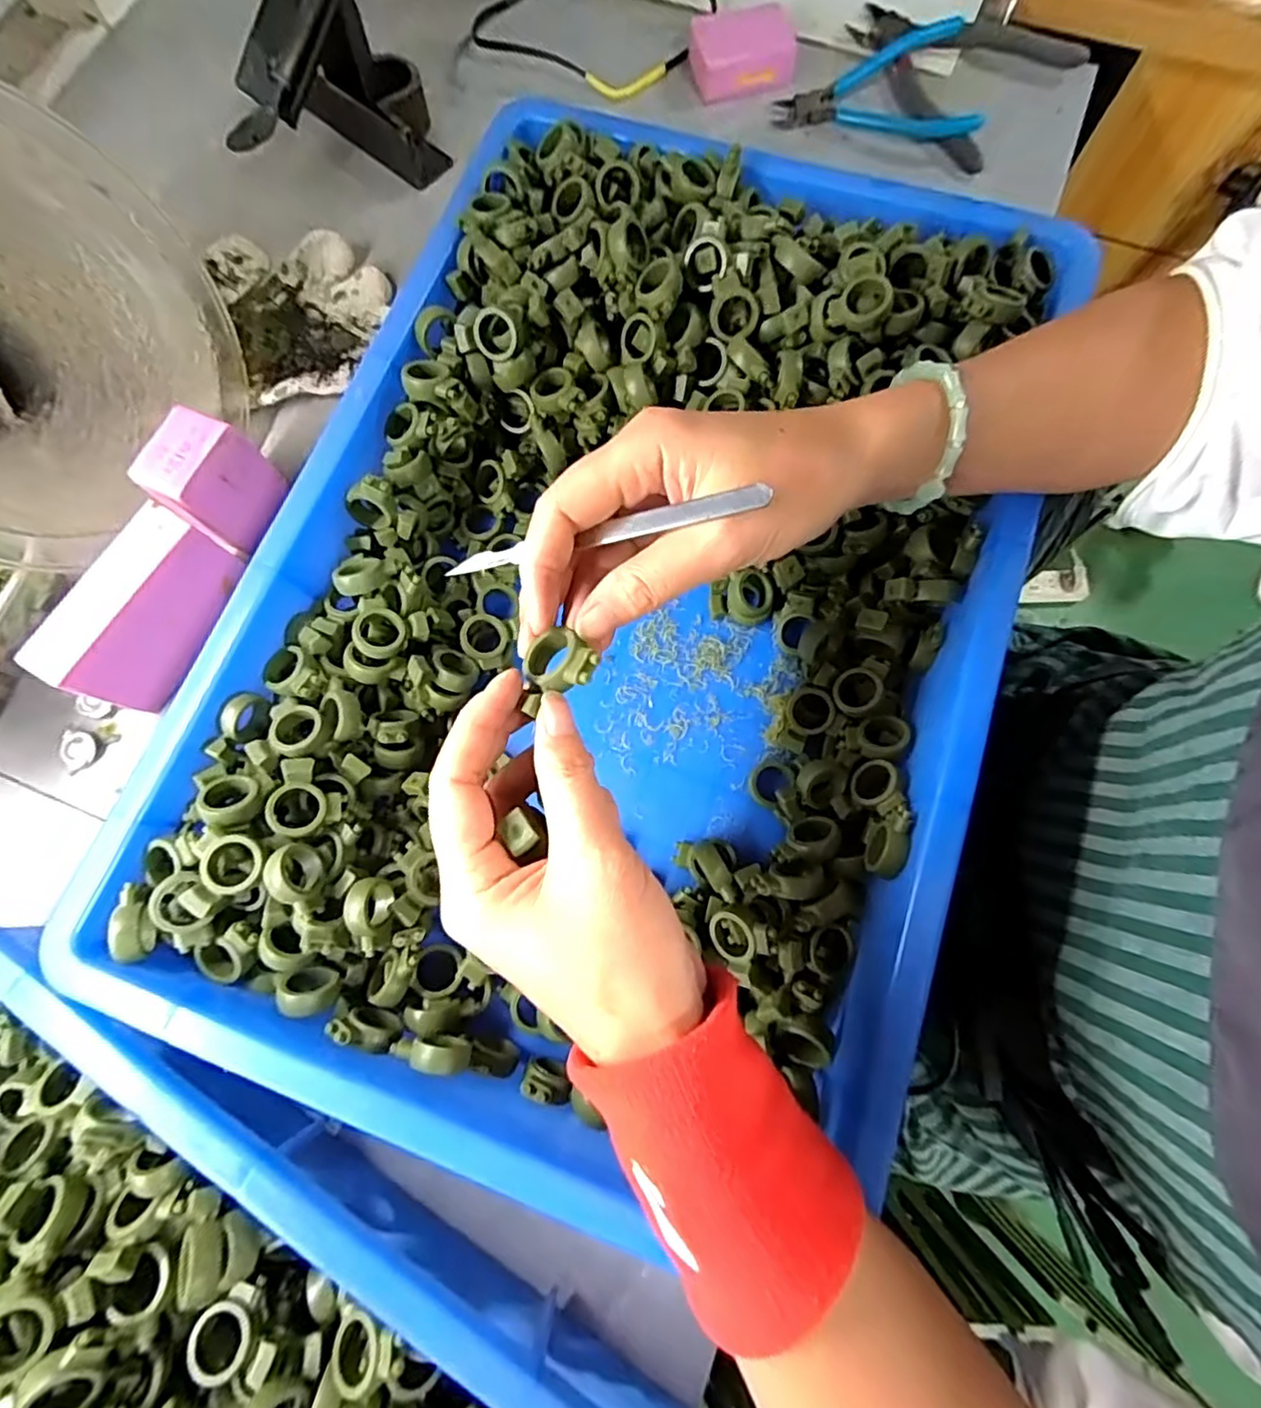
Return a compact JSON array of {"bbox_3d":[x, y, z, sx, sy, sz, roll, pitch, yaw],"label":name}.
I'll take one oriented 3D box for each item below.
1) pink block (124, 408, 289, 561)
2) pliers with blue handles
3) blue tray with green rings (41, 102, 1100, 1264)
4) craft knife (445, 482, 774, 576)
[{"bbox_3d":[-0.254,-0.135,0.382,0.041,0.064,0.060,27,78,7],"label":"pink block"},{"bbox_3d":[0.193,-0.485,0.482,0.146,0.025,0.102,11,76,4],"label":"pliers with blue handles"},{"bbox_3d":[0.001,-0.064,0.343,0.375,0.101,0.553,19,77,6],"label":"blue tray with green rings"},{"bbox_3d":[-0.015,-0.065,0.241,0.131,0.004,0.009,-7,71,23],"label":"craft knife"}]

